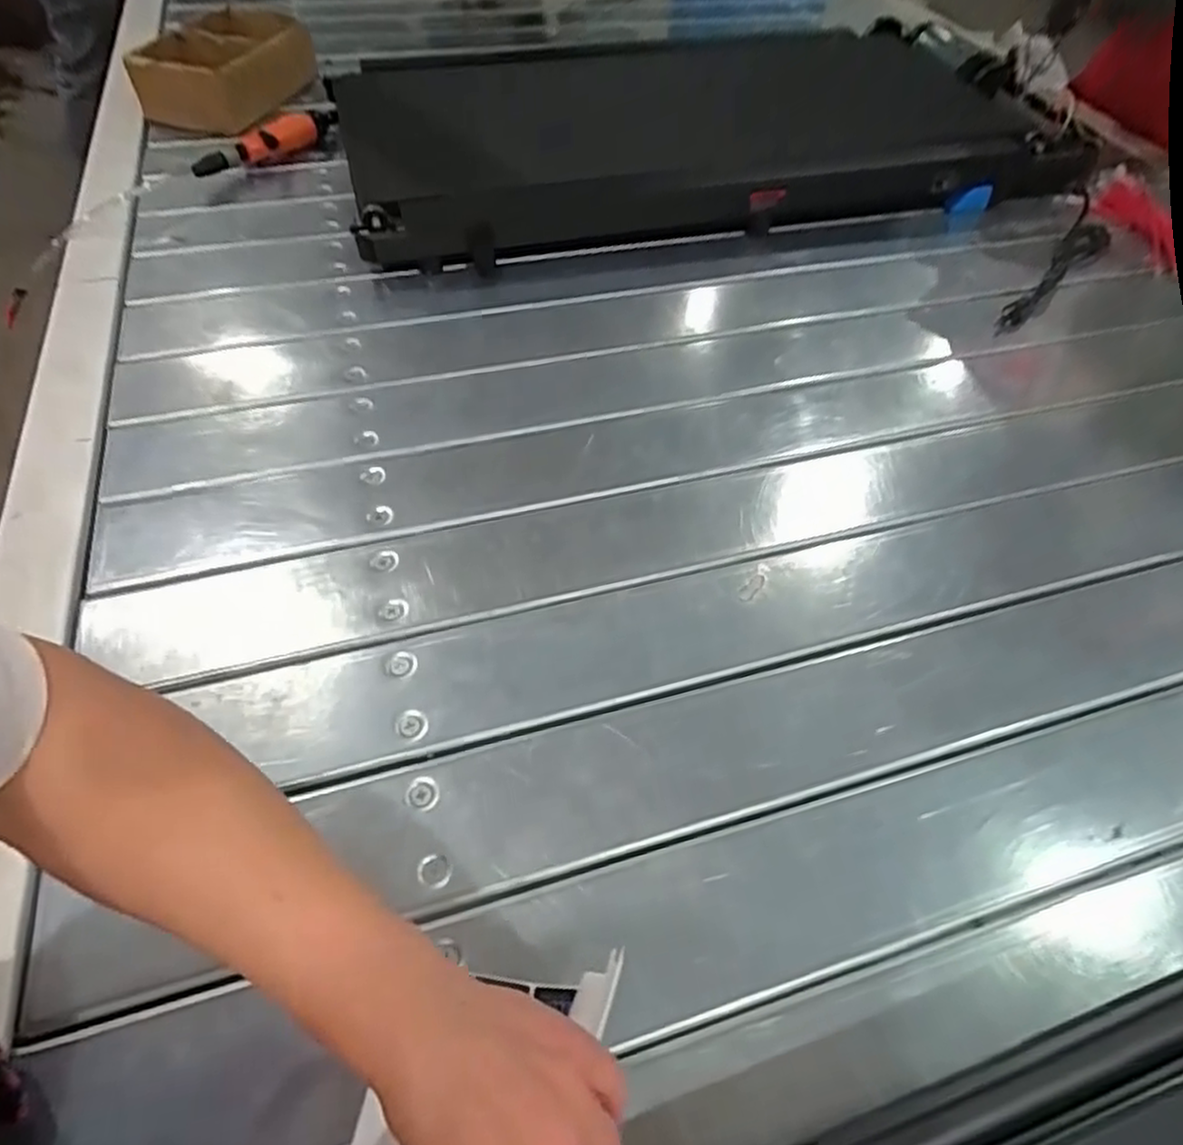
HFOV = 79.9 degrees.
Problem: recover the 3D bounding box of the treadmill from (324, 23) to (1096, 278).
[{"bbox_3d":[0.139,-0.673,1.039,0.989,0.095,0.514,-12,54,-12],"label":"treadmill"}]

